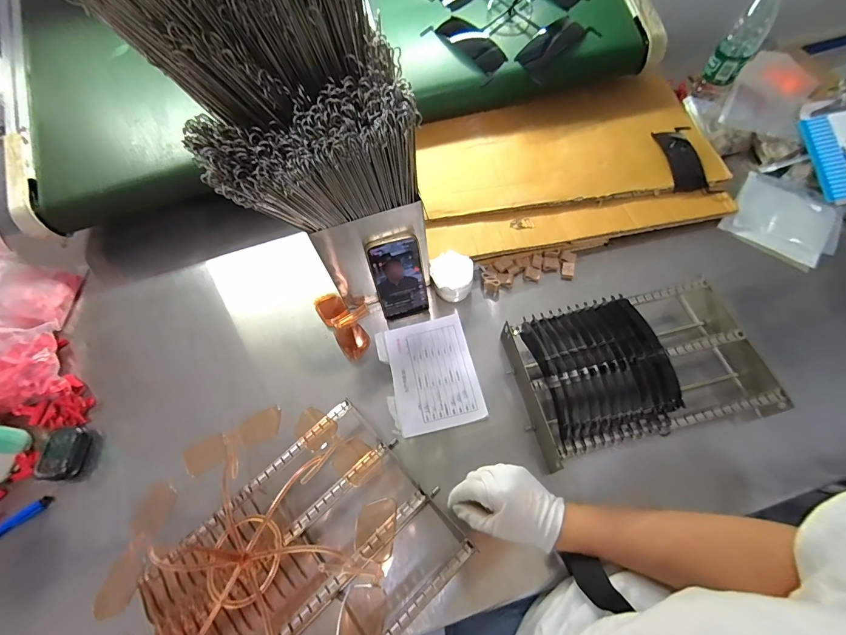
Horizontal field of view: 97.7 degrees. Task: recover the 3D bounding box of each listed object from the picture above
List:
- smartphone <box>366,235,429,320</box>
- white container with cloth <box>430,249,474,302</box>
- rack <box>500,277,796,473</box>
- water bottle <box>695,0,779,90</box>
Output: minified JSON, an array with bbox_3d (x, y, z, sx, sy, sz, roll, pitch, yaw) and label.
[{"bbox_3d":[-0.034,-0.054,0.564,0.075,0.149,0.005,-14,48,-3],"label":"smartphone"},{"bbox_3d":[0.049,-0.063,0.620,0.068,0.066,0.067,-10,63,-1],"label":"white container with cloth"},{"bbox_3d":[0.293,0.065,0.536,0.311,0.076,0.212,-13,63,-3],"label":"rack"},{"bbox_3d":[0.594,-0.517,0.690,0.063,0.191,0.057,34,70,19],"label":"water bottle"}]

